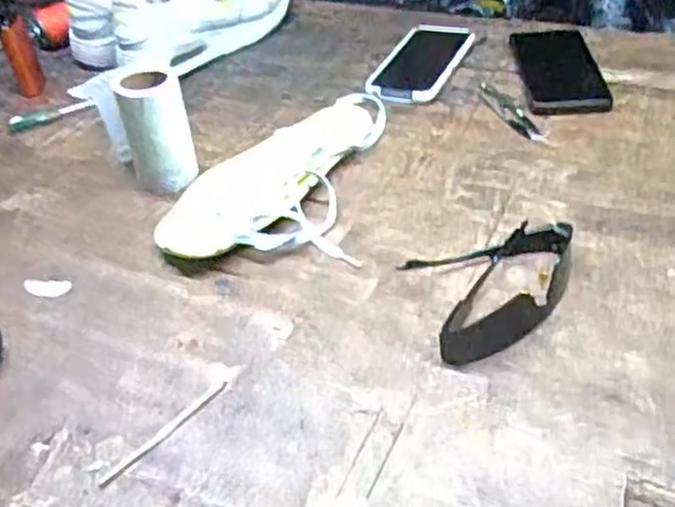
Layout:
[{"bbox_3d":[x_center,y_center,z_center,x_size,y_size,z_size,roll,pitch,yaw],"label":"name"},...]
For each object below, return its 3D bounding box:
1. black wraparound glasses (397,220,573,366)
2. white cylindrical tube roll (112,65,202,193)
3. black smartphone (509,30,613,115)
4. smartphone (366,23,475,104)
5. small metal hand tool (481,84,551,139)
[{"bbox_3d":[0.119,0.021,0.509,0.127,0.033,0.096,-13,42,-12],"label":"black wraparound glasses"},{"bbox_3d":[-0.163,-0.111,0.644,0.057,0.104,0.054,-2,41,1],"label":"white cylindrical tube roll"},{"bbox_3d":[0.232,-0.196,0.748,0.074,0.015,0.173,-2,41,5],"label":"black smartphone"},{"bbox_3d":[0.095,-0.212,0.784,0.076,0.017,0.166,16,44,21],"label":"smartphone"},{"bbox_3d":[0.169,-0.141,0.701,0.022,0.004,0.116,-12,42,-11],"label":"small metal hand tool"}]

